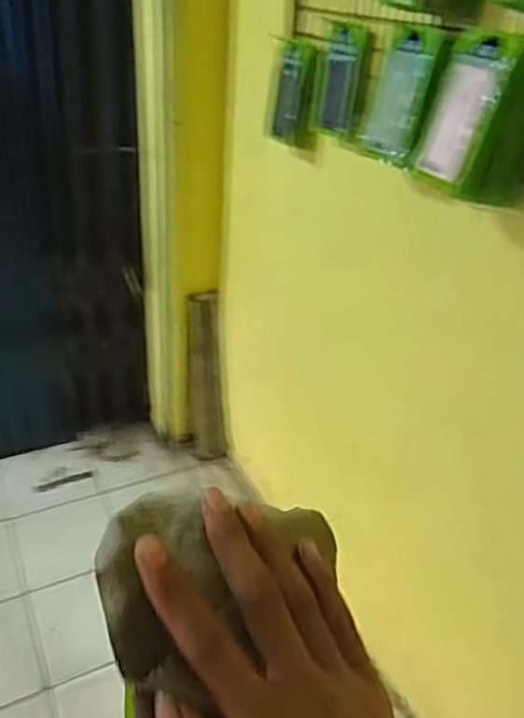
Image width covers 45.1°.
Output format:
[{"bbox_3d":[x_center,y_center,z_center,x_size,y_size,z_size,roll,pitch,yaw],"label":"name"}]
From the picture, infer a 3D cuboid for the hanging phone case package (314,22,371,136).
[{"bbox_3d":[0.163,-0.564,1.292,0.020,0.211,0.140,-14,35,-31],"label":"hanging phone case package"}]

